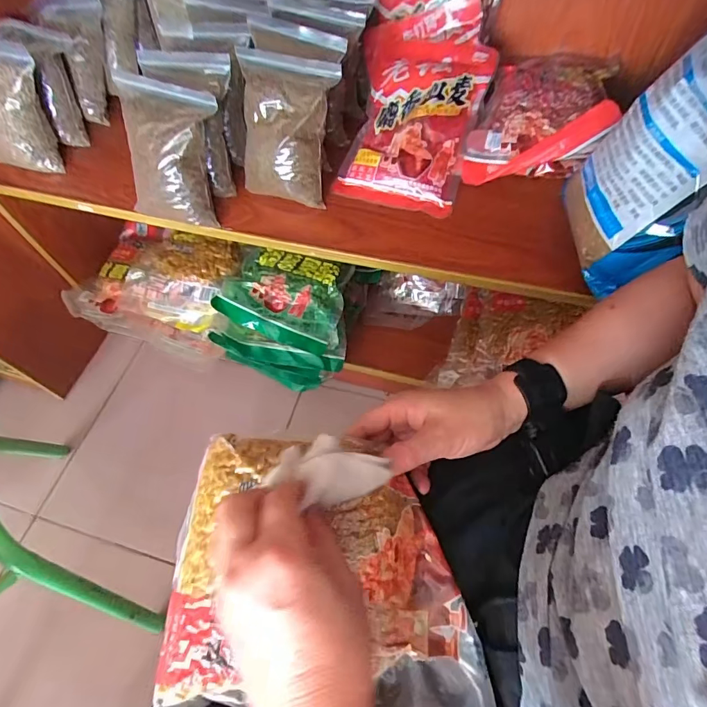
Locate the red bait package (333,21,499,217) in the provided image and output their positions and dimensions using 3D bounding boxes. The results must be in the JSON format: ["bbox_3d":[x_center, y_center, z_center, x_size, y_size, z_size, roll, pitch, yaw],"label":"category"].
[{"bbox_3d":[0.078,-0.329,0.595,0.178,0.034,0.250,17,86,15],"label":"red bait package"}]

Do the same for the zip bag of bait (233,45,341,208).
[{"bbox_3d":[-0.088,-0.288,0.558,0.119,0.140,0.088,13,61,9],"label":"zip bag of bait"}]

